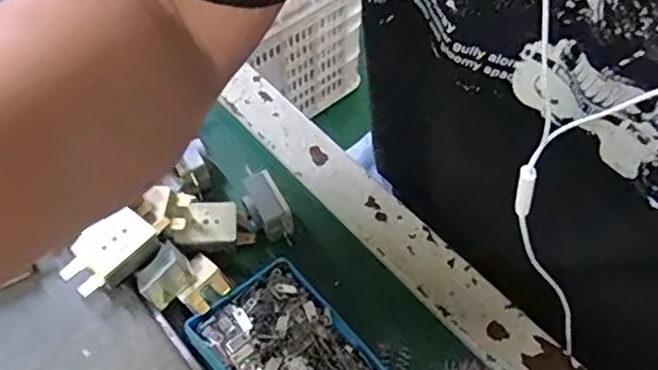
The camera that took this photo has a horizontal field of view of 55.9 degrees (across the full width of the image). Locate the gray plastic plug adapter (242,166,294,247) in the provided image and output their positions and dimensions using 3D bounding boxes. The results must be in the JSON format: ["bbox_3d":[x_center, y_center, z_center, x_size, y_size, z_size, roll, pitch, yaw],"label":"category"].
[{"bbox_3d":[-0.041,0.012,0.390,0.022,0.022,0.048,-22,57,-14],"label":"gray plastic plug adapter"}]

